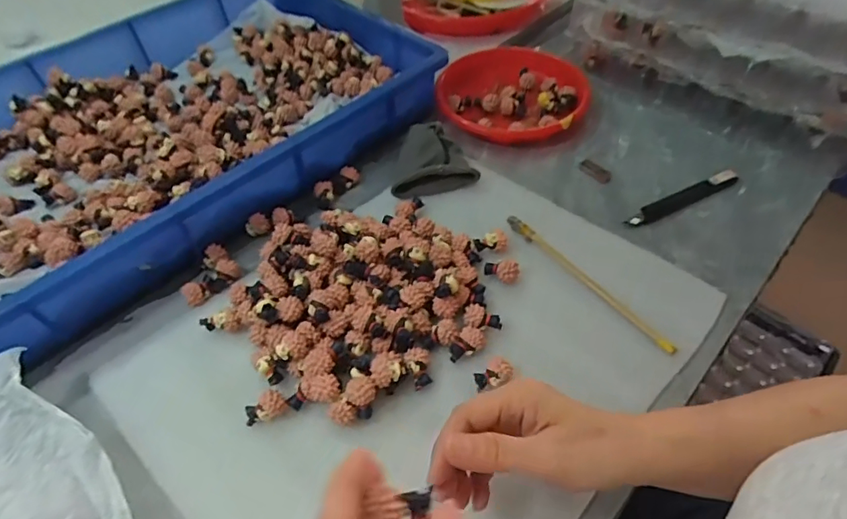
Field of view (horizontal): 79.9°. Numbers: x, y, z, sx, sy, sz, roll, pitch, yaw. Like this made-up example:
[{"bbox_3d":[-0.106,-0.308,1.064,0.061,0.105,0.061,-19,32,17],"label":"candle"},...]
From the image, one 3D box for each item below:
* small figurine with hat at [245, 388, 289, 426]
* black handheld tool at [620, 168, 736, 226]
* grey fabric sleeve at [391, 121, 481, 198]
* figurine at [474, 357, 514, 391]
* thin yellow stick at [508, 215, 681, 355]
[{"bbox_3d":[-0.115,0.107,0.367,0.030,0.016,0.018,-16,52,-11],"label":"small figurine with hat"},{"bbox_3d":[0.255,-0.061,0.498,0.134,0.013,0.018,-23,53,-16],"label":"black handheld tool"},{"bbox_3d":[0.009,-0.105,0.525,0.082,0.034,0.069,-5,51,-2],"label":"grey fabric sleeve"},{"bbox_3d":[0.052,0.086,0.379,0.027,0.016,0.017,-15,52,-10],"label":"figurine"},{"bbox_3d":[0.139,0.016,0.436,0.013,0.006,0.178,-32,56,-22],"label":"thin yellow stick"}]

